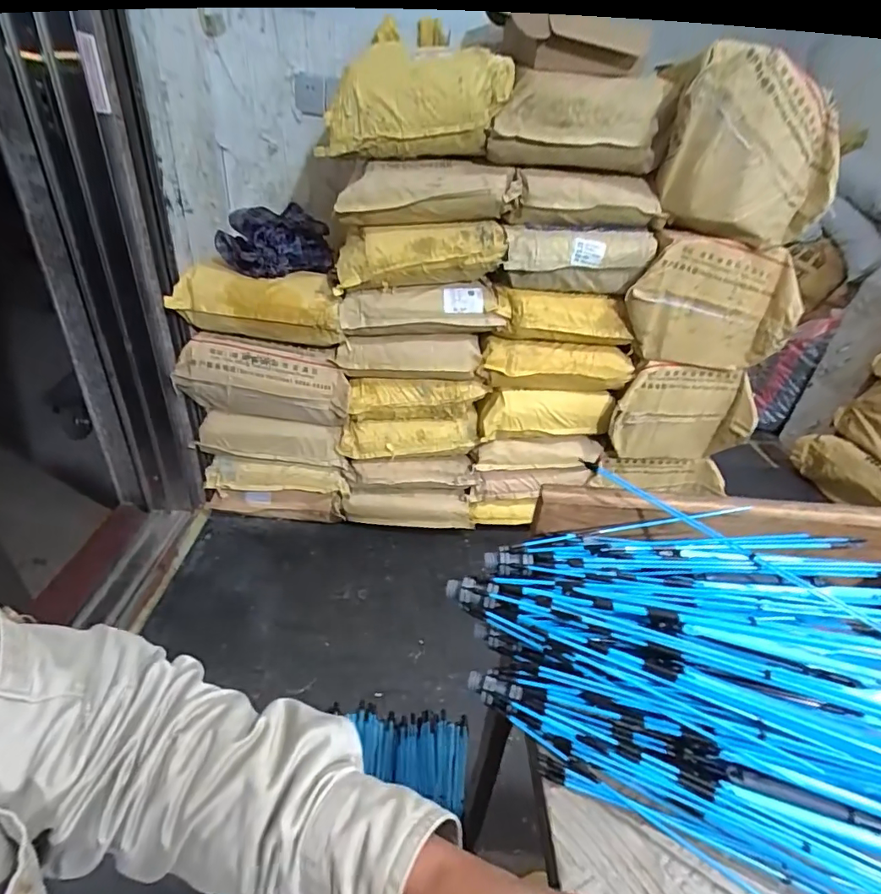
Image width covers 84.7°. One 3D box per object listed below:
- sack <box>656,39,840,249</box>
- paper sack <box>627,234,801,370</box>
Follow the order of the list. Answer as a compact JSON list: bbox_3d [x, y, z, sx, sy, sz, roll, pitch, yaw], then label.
[{"bbox_3d":[0.694,-0.659,1.091,0.381,0.337,0.124,5,32,-2],"label":"sack"},{"bbox_3d":[0.672,-0.357,1.231,0.414,0.295,0.107,5,32,-2],"label":"paper sack"}]

